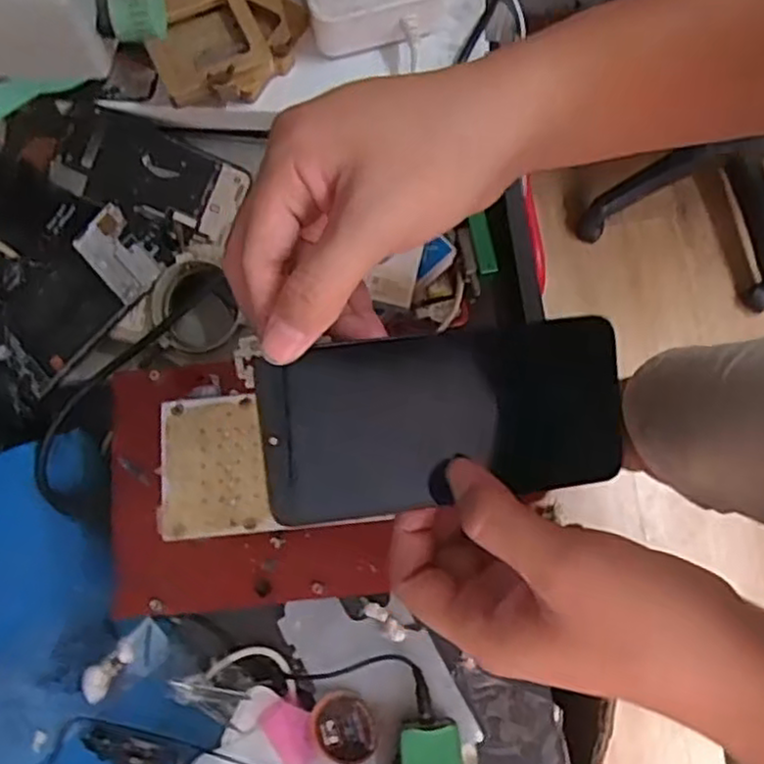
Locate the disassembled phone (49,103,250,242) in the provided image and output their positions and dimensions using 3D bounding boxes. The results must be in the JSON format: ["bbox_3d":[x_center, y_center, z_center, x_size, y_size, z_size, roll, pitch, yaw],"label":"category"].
[{"bbox_3d":[-0.177,-0.160,0.544,0.138,0.007,0.065,20,94,-2],"label":"disassembled phone"}]

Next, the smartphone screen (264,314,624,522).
[{"bbox_3d":[0.026,0.015,0.303,0.150,0.009,0.073,-7,94,-5],"label":"smartphone screen"}]

